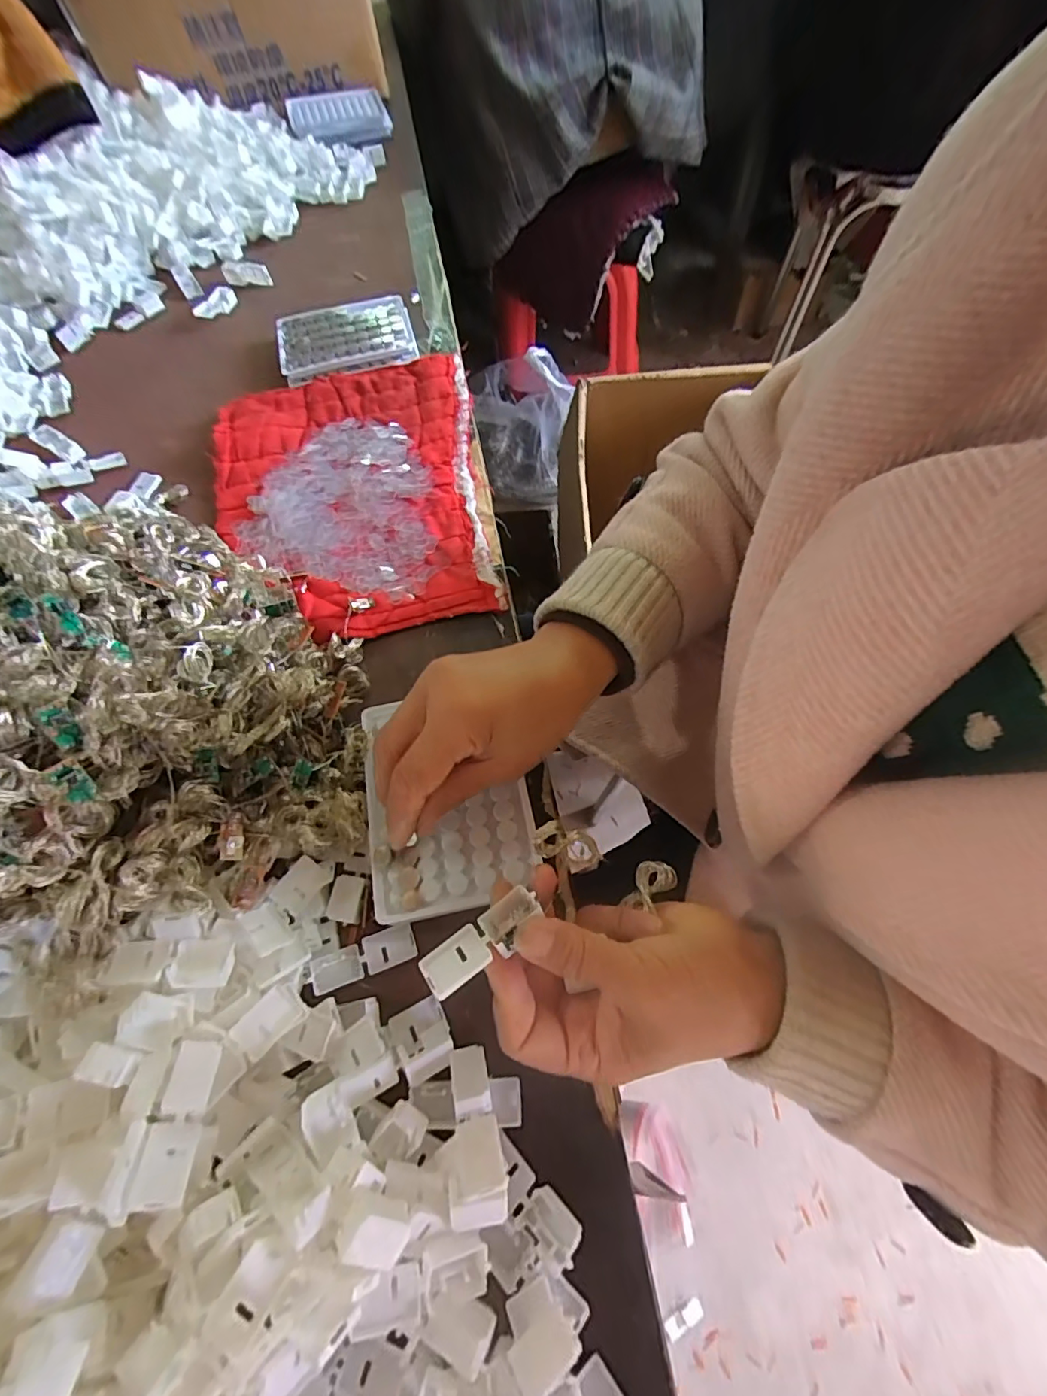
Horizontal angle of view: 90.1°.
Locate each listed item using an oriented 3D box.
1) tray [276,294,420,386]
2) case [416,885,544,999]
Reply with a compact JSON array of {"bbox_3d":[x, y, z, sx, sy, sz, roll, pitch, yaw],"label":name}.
[{"bbox_3d":[-0.178,-0.362,0.525,0.130,0.019,0.094,-13,65,-4],"label":"tray"},{"bbox_3d":[-0.018,0.105,0.227,0.054,0.016,0.020,-32,65,-25],"label":"case"}]

